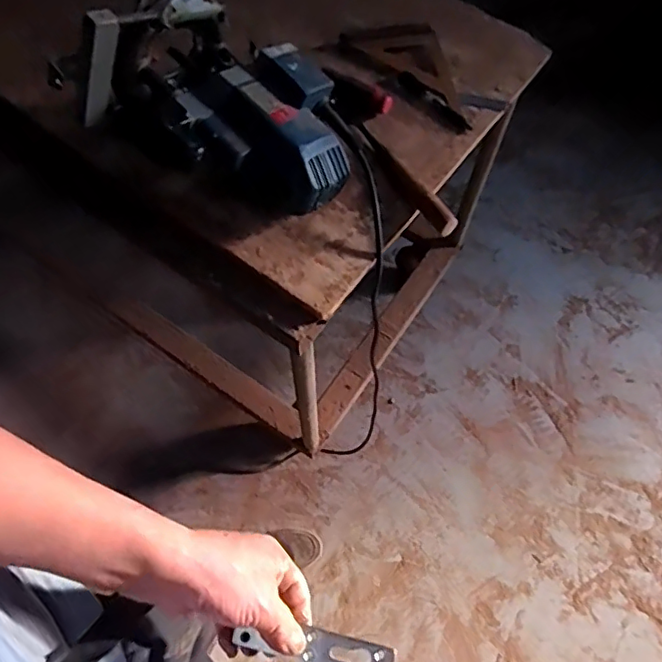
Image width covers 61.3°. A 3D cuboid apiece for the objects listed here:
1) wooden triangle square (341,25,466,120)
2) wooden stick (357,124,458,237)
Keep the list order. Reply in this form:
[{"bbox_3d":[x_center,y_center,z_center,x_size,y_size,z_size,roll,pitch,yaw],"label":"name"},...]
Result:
[{"bbox_3d":[0.128,-0.404,0.822,0.209,0.030,0.090,36,70,15],"label":"wooden triangle square"},{"bbox_3d":[0.092,-0.202,0.728,0.021,0.032,0.209,-29,68,-13],"label":"wooden stick"}]

